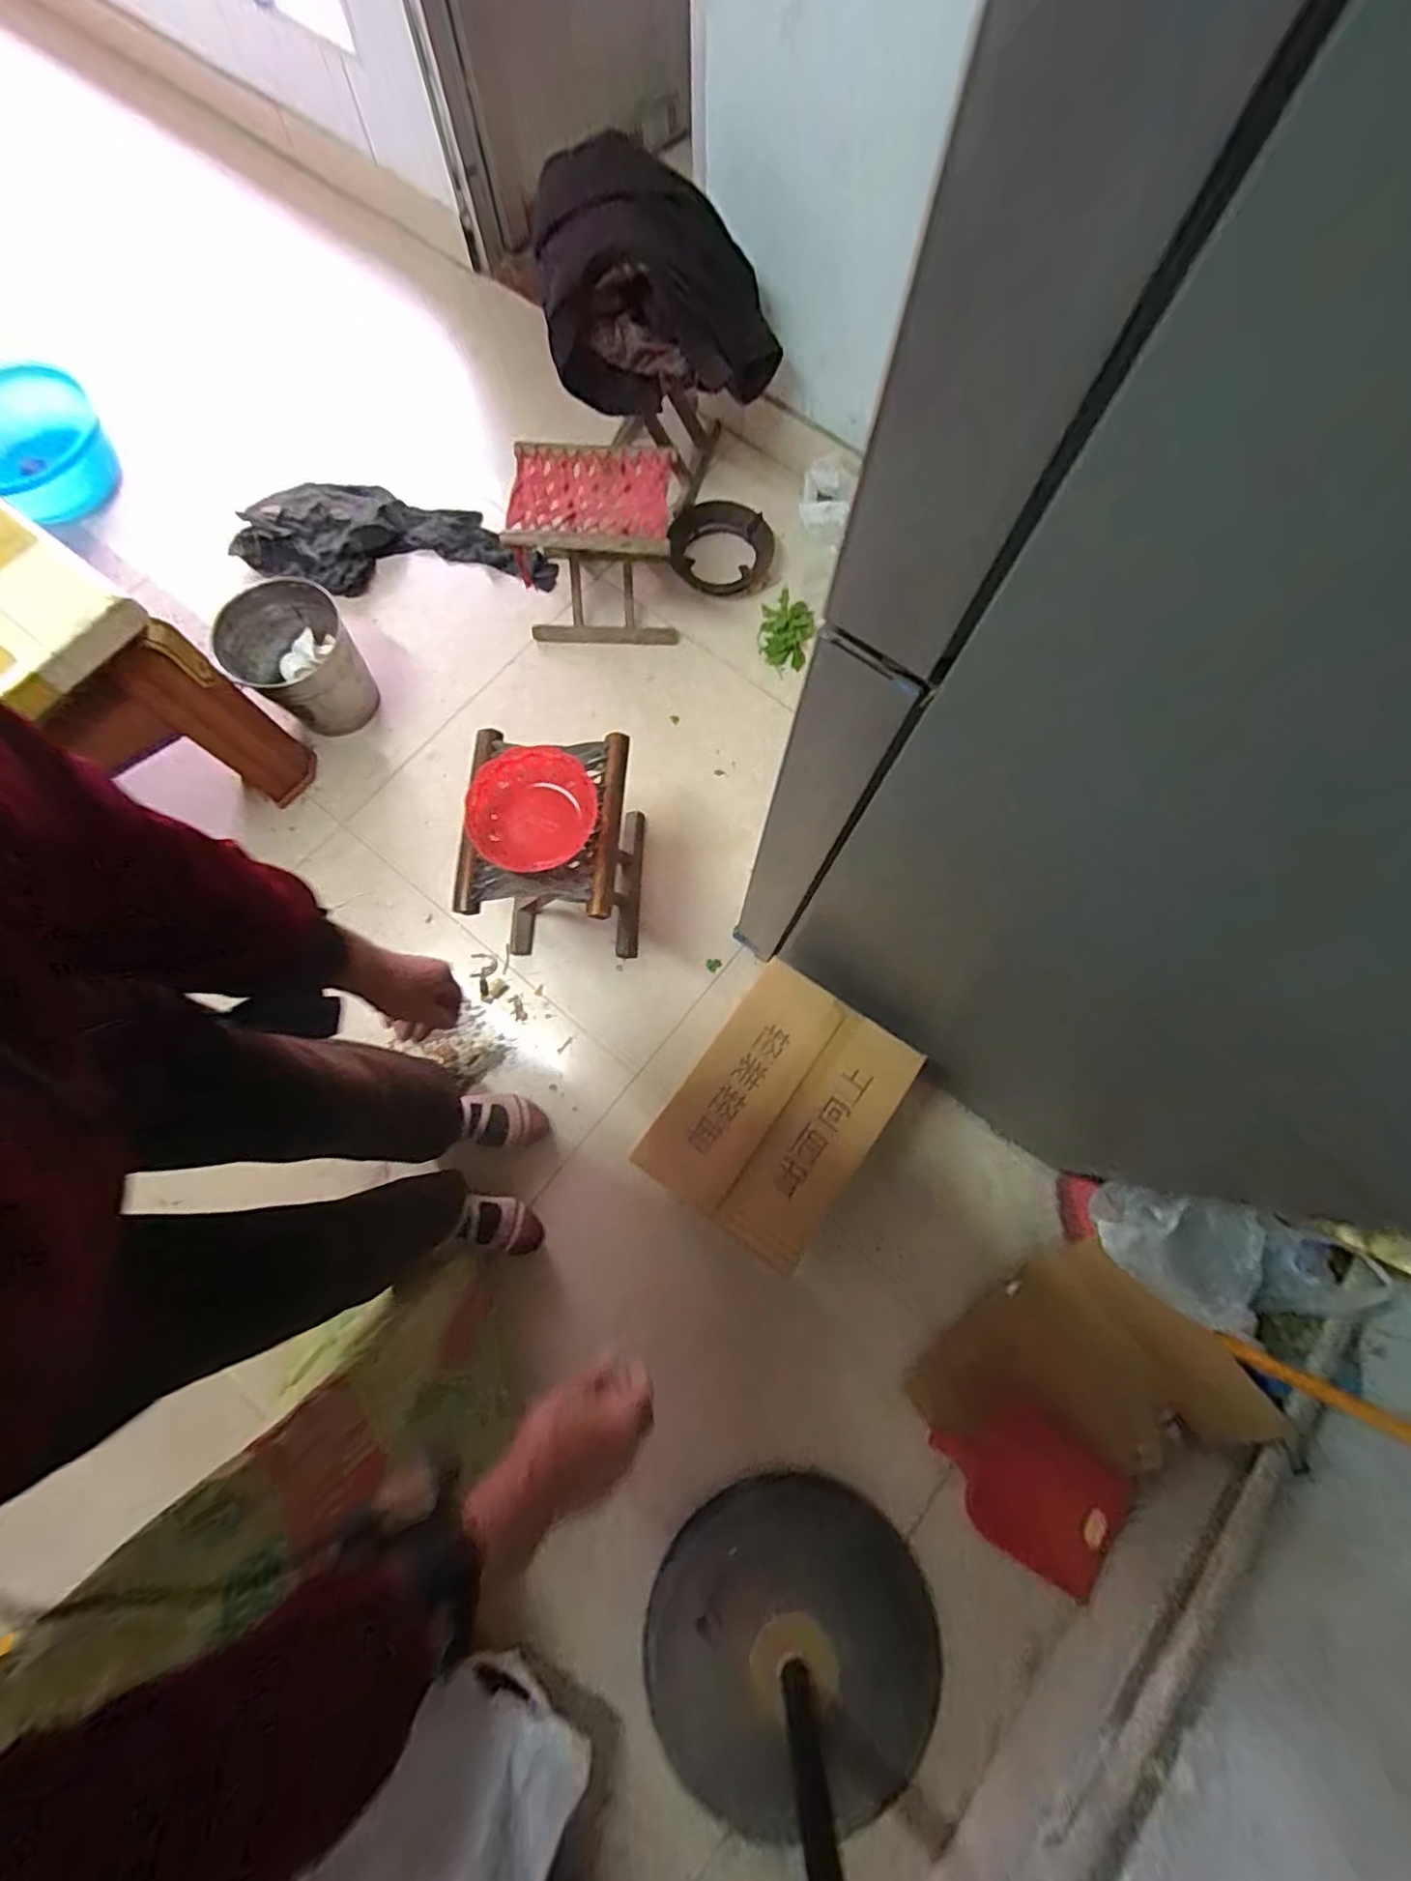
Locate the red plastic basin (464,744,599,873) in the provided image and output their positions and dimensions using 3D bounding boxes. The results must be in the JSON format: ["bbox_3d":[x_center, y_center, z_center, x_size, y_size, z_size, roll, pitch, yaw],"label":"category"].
[{"bbox_3d":[-0.256,-0.201,0.953,0.179,0.061,0.197,23,77,5],"label":"red plastic basin"}]

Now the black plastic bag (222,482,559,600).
[{"bbox_3d":[-0.708,-0.965,1.476,0.689,0.102,0.303,-4,74,-1],"label":"black plastic bag"}]

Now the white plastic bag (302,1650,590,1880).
[{"bbox_3d":[-0.315,1.078,0.709,0.223,0.272,0.267,37,78,9],"label":"white plastic bag"}]

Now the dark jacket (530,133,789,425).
[{"bbox_3d":[-0.078,-1.181,1.146,0.419,0.353,0.179,-12,76,-3],"label":"dark jacket"}]

